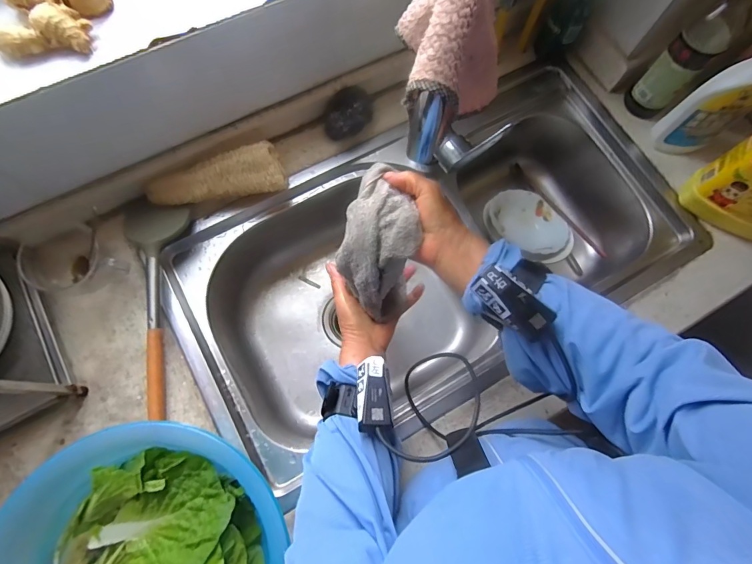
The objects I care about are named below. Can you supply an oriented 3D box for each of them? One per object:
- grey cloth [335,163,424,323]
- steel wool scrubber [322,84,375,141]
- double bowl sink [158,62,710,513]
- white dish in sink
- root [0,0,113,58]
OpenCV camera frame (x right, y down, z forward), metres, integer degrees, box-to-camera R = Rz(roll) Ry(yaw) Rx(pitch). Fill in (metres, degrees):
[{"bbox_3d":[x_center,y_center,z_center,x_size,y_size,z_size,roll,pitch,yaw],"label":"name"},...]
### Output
[{"bbox_3d":[0.001,-0.025,0.458,0.080,0.181,0.083,-1,47,-2],"label":"grey cloth"},{"bbox_3d":[-0.042,-0.256,0.635,0.084,0.055,0.061,-38,79,-11],"label":"steel wool scrubber"},{"bbox_3d":[0.097,-0.024,0.718,0.755,0.232,0.414,-31,78,-10],"label":"double bowl sink"},{"bbox_3d":[0.283,-0.098,0.771,0.166,0.046,0.158,7,55,-9],"label":"white dish in sink"},{"bbox_3d":[-0.335,-0.278,0.408,0.093,0.051,0.102,9,74,0],"label":"root"}]

